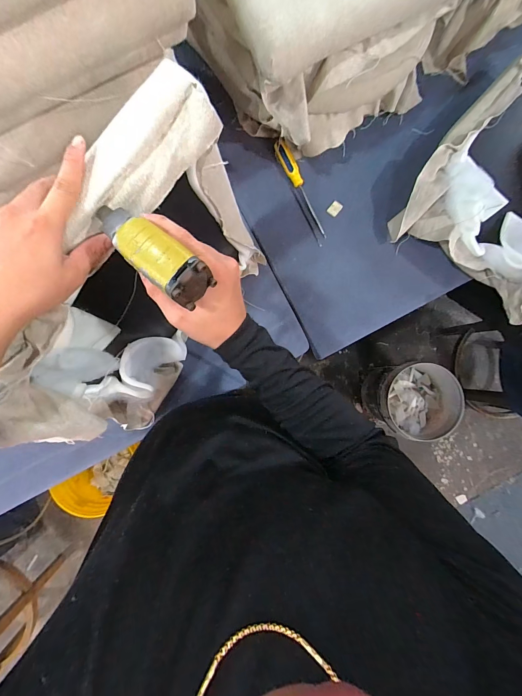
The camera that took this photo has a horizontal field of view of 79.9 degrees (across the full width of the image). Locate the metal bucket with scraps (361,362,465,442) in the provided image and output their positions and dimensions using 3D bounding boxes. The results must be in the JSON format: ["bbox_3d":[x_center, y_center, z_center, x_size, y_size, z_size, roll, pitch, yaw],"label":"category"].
[{"bbox_3d":[0.610,0.207,1.333,0.277,0.349,0.268,0,88,-3],"label":"metal bucket with scraps"}]

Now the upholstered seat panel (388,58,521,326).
[{"bbox_3d":[0.613,-0.398,0.751,0.393,0.129,0.532,38,87,-1],"label":"upholstered seat panel"}]

